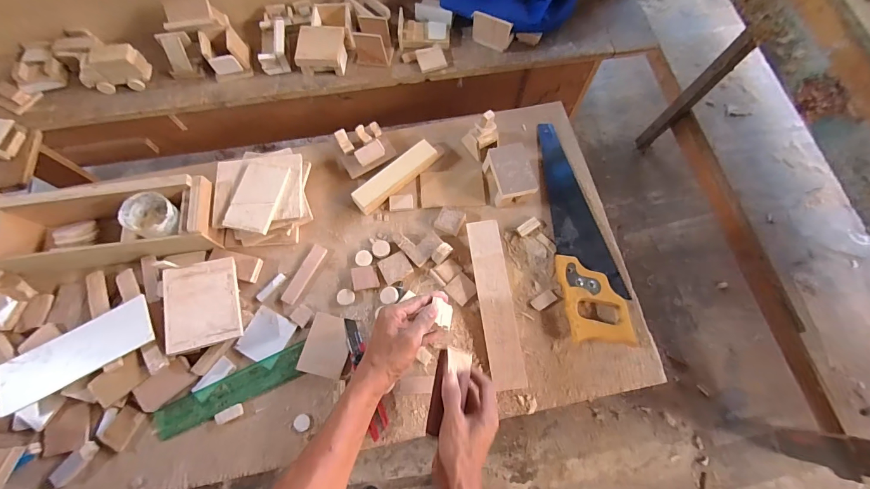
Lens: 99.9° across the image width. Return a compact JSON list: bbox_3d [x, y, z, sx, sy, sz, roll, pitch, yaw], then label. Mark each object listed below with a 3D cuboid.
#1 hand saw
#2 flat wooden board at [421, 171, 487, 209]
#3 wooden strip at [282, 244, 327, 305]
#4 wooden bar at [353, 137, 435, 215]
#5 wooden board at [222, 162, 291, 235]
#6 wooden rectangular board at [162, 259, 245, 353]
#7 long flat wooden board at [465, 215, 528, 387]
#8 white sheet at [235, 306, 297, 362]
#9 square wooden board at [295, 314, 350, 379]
[{"bbox_3d":[0.248,-0.038,0.616,0.105,0.027,0.395,-4,72,-1],"label":"hand saw"},{"bbox_3d":[0.032,-0.101,0.659,0.113,0.006,0.074,-1,72,0],"label":"flat wooden board"},{"bbox_3d":[-0.217,0.049,0.605,0.025,0.006,0.104,27,74,9],"label":"wooden strip"},{"bbox_3d":[-0.072,-0.120,0.647,0.167,0.032,0.041,-42,77,-12],"label":"wooden bar"},{"bbox_3d":[-0.285,-0.078,0.584,0.068,0.014,0.118,11,71,5],"label":"wooden board"},{"bbox_3d":[-0.354,0.090,0.557,0.098,0.011,0.128,-12,70,-14],"label":"wooden rectangular board"},{"bbox_3d":[0.096,0.090,0.575,0.052,0.008,0.258,-8,77,2],"label":"long flat wooden board"},{"bbox_3d":[-0.262,0.143,0.568,0.066,0.004,0.073,26,74,8],"label":"white sheet"},{"bbox_3d":[-0.164,0.156,0.563,0.065,0.015,0.087,13,73,4],"label":"square wooden board"}]

